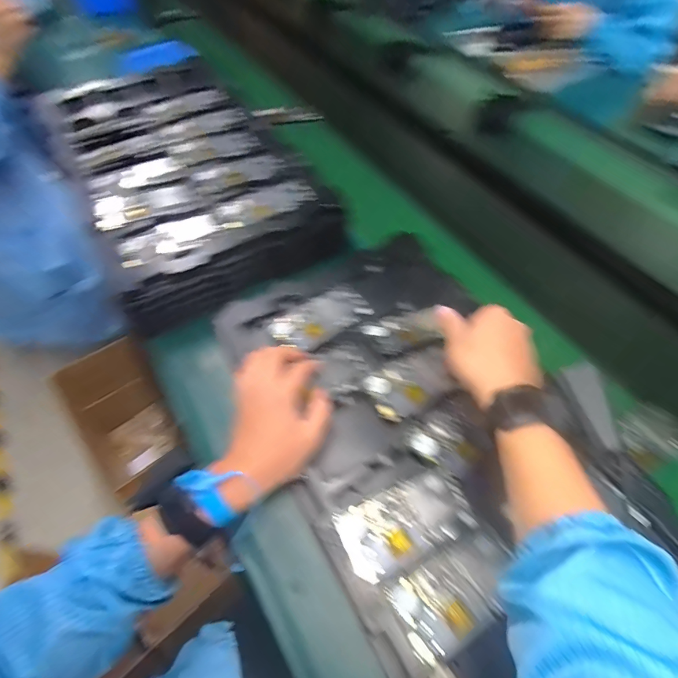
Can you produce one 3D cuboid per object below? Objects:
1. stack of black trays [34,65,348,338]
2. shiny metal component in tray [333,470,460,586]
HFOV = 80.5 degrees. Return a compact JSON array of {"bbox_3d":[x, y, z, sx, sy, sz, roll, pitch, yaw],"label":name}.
[{"bbox_3d":[-0.264,-0.299,0.667,0.319,0.079,0.580,-25,61,-19],"label":"stack of black trays"},{"bbox_3d":[0.062,0.181,0.396,0.121,0.007,0.065,-19,59,-15],"label":"shiny metal component in tray"}]

